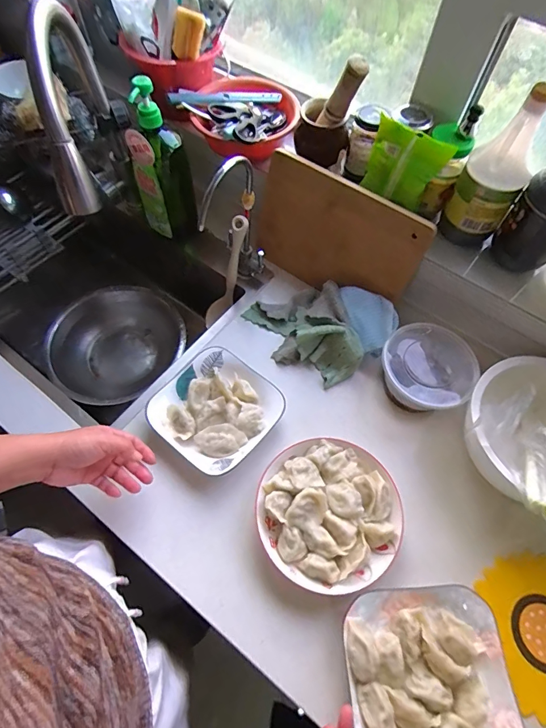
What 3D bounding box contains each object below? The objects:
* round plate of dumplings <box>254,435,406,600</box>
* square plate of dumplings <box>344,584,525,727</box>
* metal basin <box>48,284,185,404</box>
[{"bbox_3d":[0.079,0.202,0.552,0.193,0.038,0.193,1,62,-2],"label":"round plate of dumplings"},{"bbox_3d":[0.185,0.371,0.463,0.187,0.031,0.189,-3,62,-4],"label":"square plate of dumplings"},{"bbox_3d":[-0.336,-0.043,0.877,0.261,0.074,0.284,1,62,-2],"label":"metal basin"}]

